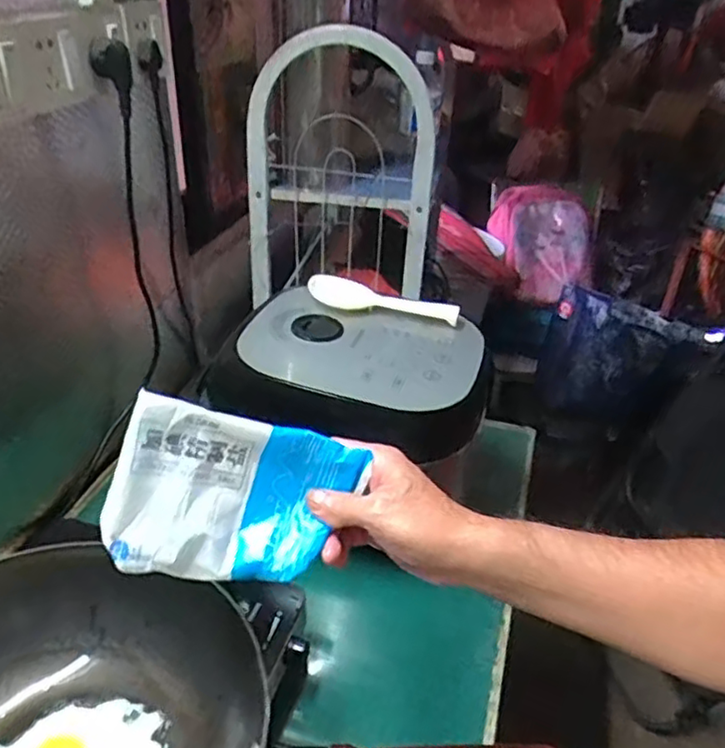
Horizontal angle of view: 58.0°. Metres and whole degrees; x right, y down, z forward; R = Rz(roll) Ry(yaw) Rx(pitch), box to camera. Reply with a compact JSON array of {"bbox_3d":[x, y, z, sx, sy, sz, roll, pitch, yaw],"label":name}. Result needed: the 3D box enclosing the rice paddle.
[{"bbox_3d":[0.026,-0.095,0.840,0.193,0.030,0.049,6,33,6],"label":"rice paddle"}]

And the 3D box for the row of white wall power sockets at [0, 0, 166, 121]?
[{"bbox_3d":[-0.321,-0.345,0.711,0.054,0.087,0.368,9,33,10],"label":"row of white wall power sockets"}]

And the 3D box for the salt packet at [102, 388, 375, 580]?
[{"bbox_3d":[-0.087,0.085,0.445,0.155,0.114,0.024,16,2,-15],"label":"salt packet"}]

